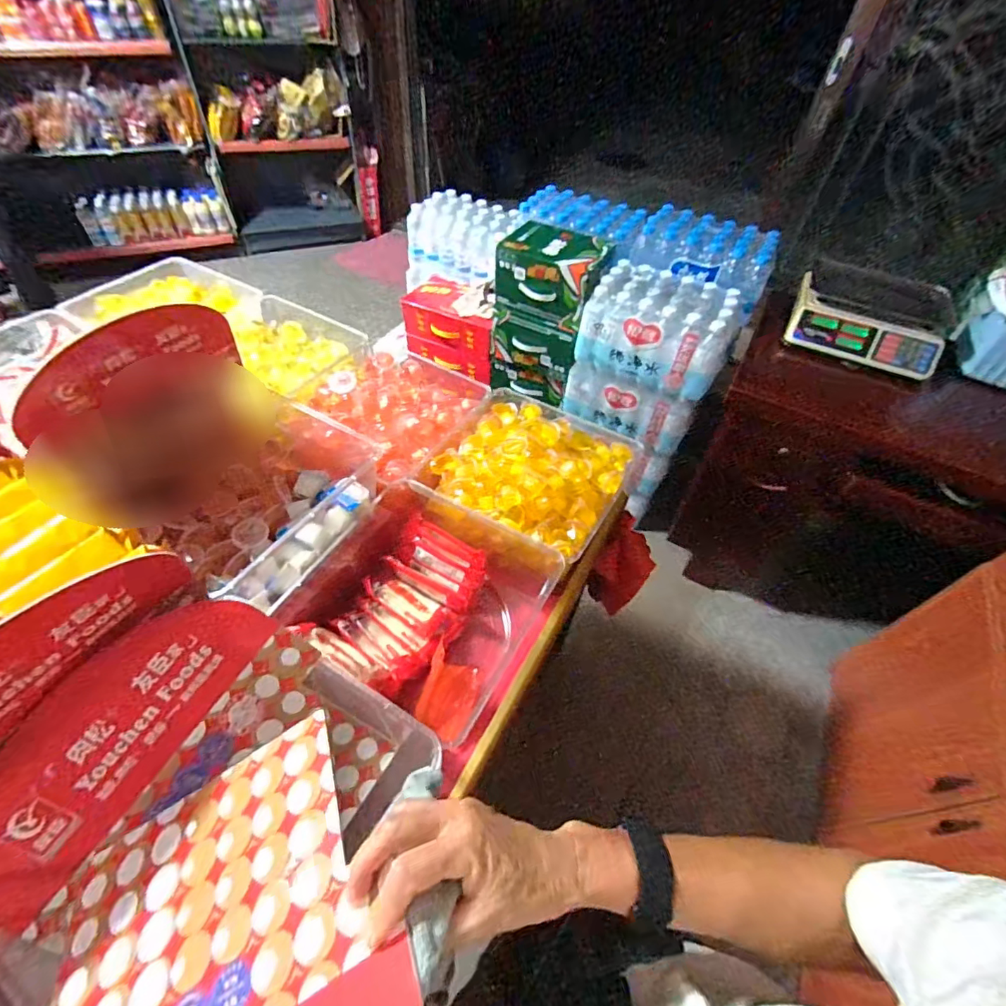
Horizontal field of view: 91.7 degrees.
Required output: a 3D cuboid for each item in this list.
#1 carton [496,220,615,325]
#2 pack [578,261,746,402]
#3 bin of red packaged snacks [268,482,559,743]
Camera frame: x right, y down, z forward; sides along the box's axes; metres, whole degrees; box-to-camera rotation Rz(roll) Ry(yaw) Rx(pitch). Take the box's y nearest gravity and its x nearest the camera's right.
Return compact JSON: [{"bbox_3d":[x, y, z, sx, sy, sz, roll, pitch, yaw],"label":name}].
[{"bbox_3d":[0.144,-0.652,1.364,0.287,0.185,0.223,24,53,14],"label":"carton"},{"bbox_3d":[0.419,-0.464,1.296,0.363,0.225,0.215,29,54,18],"label":"pack"},{"bbox_3d":[-0.114,0.149,0.733,0.303,0.140,0.281,26,53,15],"label":"bin of red packaged snacks"}]

